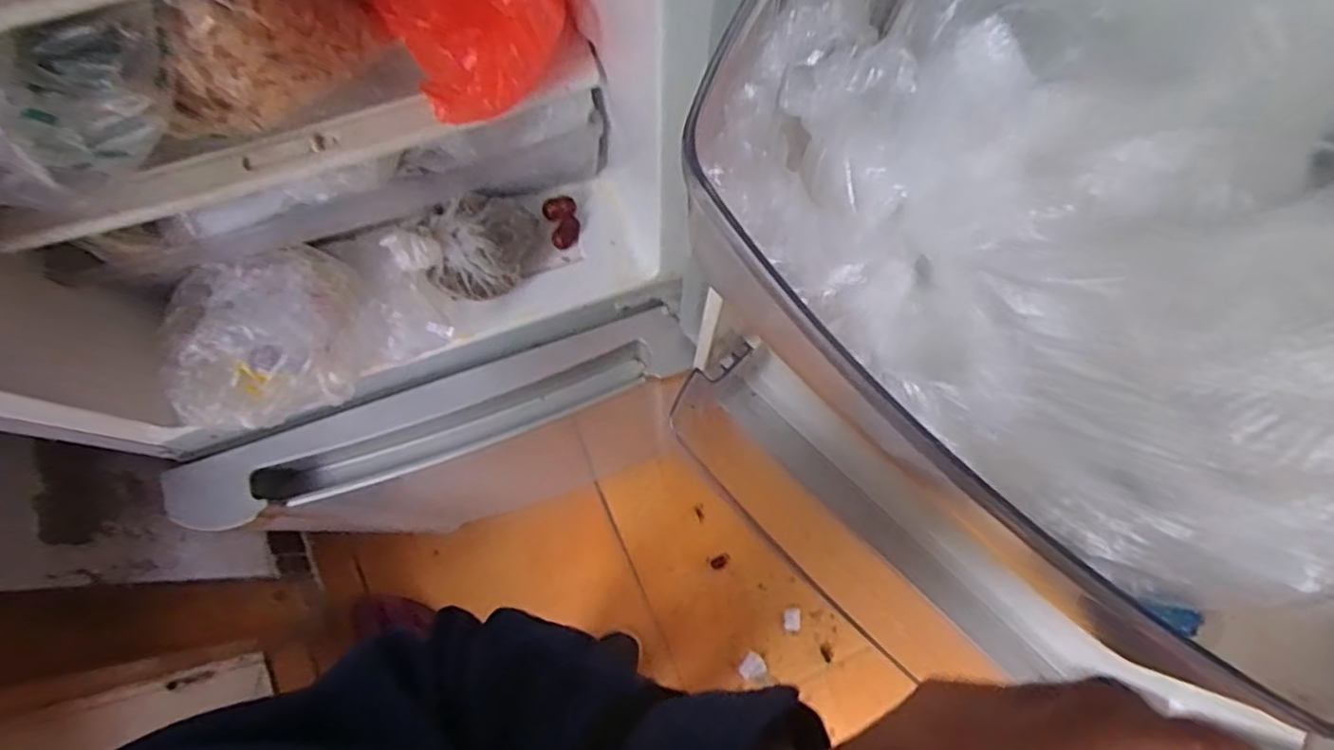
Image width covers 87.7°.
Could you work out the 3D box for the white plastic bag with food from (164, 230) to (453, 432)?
[{"bbox_3d":[-0.302,-0.038,0.586,0.235,0.100,0.107,-15,77,-5],"label":"white plastic bag with food"}]

